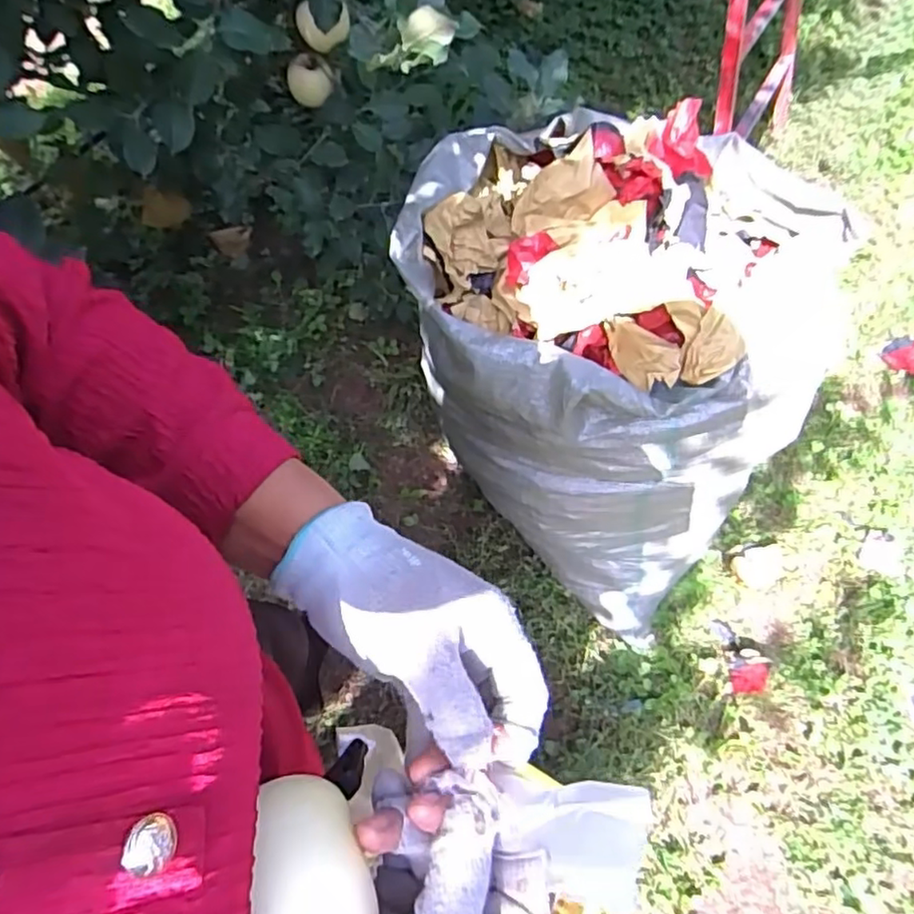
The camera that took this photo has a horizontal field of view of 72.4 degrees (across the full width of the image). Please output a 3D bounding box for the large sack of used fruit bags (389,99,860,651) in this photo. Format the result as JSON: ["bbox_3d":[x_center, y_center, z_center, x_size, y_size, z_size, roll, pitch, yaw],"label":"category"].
[{"bbox_3d":[0.219,-0.121,1.134,0.623,0.769,0.559,14,62,4],"label":"large sack of used fruit bags"}]

